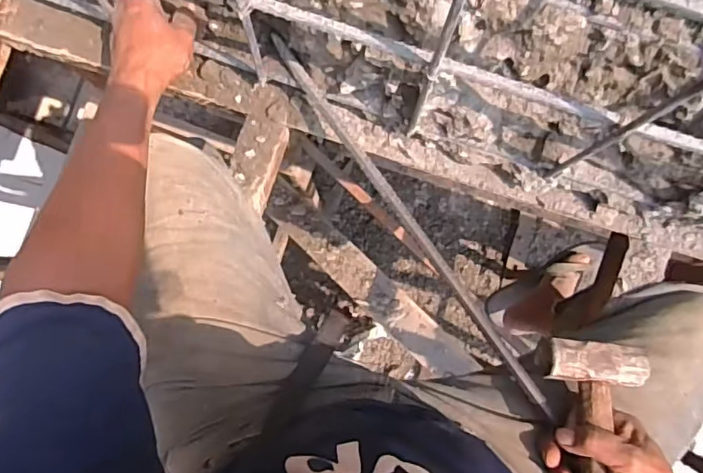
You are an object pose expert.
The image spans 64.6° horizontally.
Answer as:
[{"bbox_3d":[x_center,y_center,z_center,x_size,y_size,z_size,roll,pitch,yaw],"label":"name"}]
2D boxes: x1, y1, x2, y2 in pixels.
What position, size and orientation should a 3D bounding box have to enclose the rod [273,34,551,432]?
[{"bbox_3d":[0.054,-0.021,0.567,0.014,0.017,0.472,-35,81,-3],"label":"rod"}]

